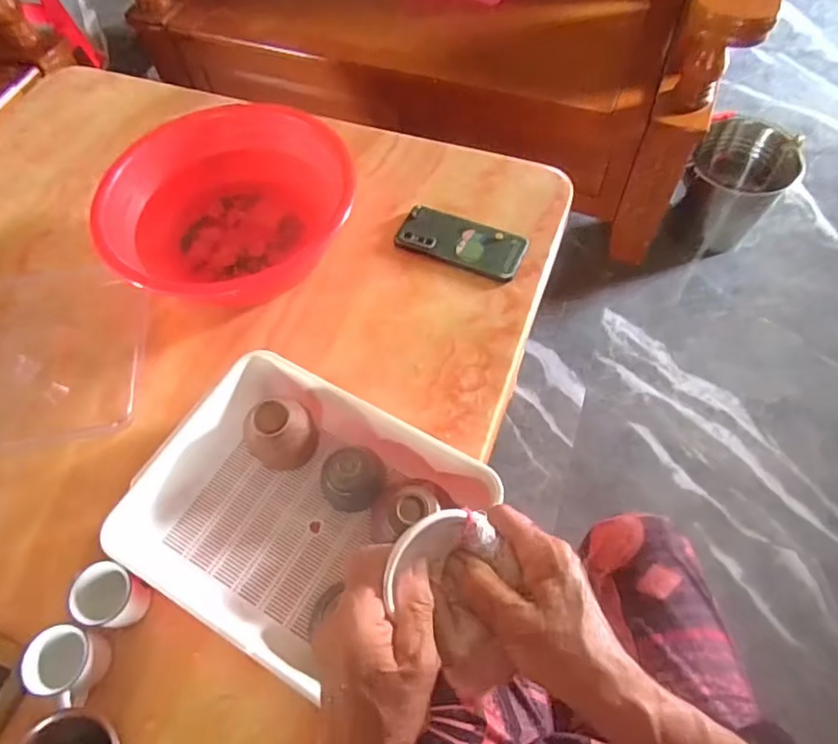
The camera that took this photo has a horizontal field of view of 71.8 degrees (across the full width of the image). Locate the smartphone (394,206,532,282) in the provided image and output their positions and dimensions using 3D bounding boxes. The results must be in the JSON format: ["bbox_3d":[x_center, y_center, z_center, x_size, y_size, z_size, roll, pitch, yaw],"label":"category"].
[{"bbox_3d":[0.056,-0.171,0.756,0.163,0.013,0.085,21,64,14],"label":"smartphone"}]

